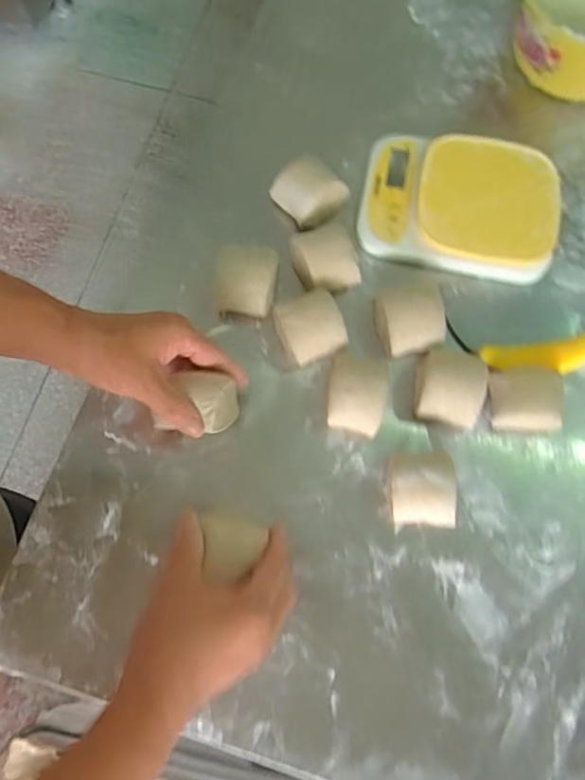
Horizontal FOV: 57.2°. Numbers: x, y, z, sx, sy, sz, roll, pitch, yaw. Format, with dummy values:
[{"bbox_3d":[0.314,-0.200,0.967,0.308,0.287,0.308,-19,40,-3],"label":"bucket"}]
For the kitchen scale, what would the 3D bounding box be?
[{"bbox_3d":[0.173,-0.196,0.554,0.198,0.042,0.143,12,73,3],"label":"kitchen scale"}]

